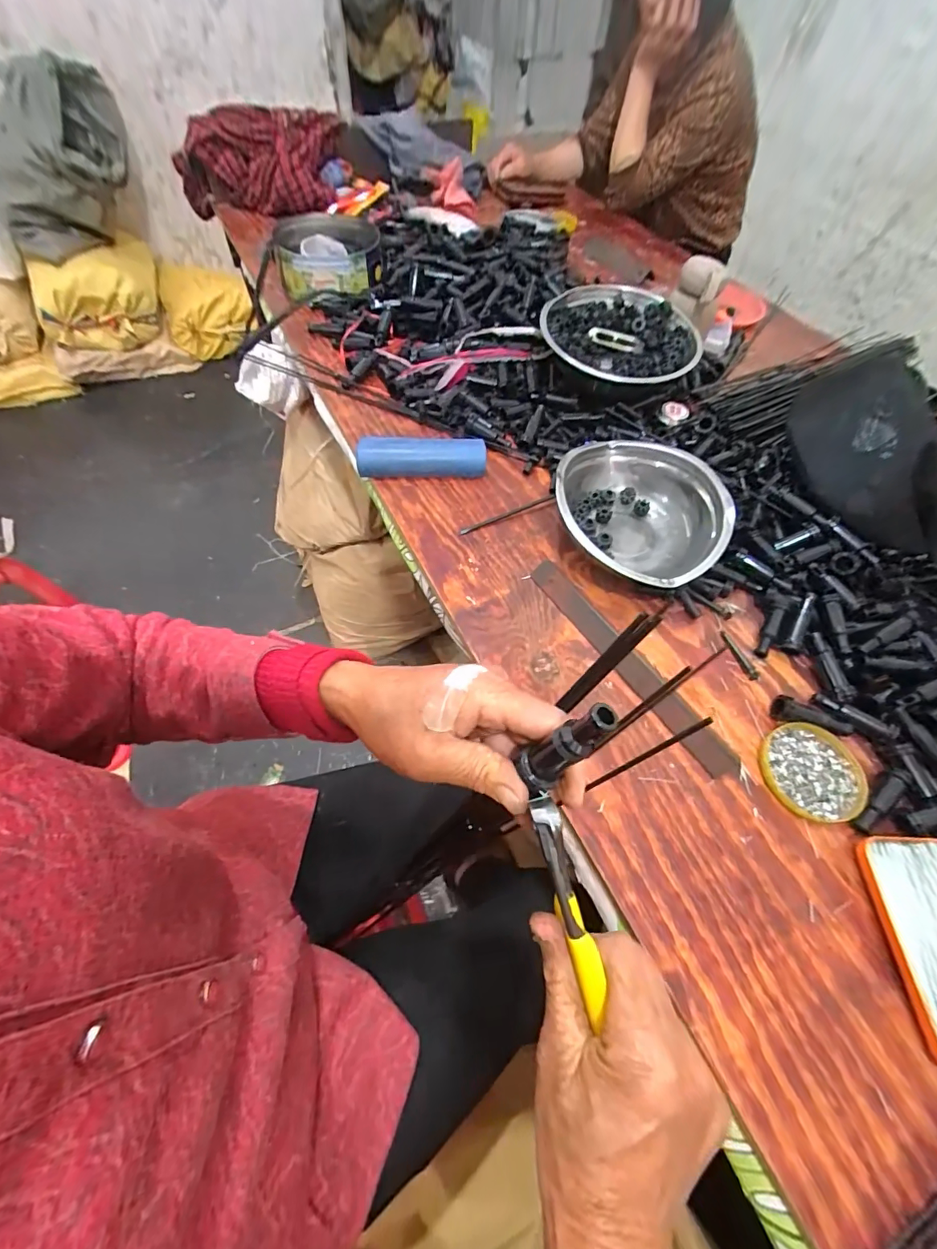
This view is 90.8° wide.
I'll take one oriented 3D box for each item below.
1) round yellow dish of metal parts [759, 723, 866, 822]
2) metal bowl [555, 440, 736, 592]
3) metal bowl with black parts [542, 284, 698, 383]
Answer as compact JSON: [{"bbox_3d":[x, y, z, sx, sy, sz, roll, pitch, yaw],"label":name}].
[{"bbox_3d":[0.309,0.131,0.414,0.089,0.008,0.083,2,58,-3],"label":"round yellow dish of metal parts"},{"bbox_3d":[0.191,-0.129,0.533,0.181,0.075,0.204,21,59,9],"label":"metal bowl"},{"bbox_3d":[0.223,-0.414,0.693,0.216,0.078,0.208,2,58,-3],"label":"metal bowl with black parts"}]

